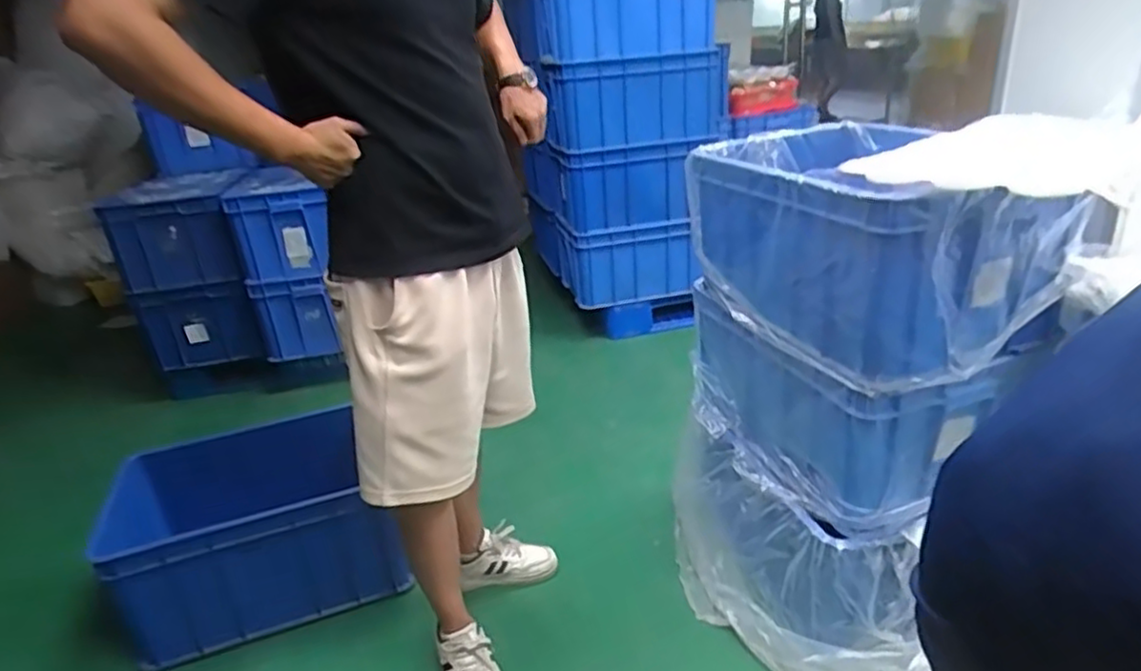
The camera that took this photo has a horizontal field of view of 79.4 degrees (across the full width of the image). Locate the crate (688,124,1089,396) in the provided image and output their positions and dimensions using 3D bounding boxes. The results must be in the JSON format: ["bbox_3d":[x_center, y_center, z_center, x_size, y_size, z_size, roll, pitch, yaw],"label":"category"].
[{"bbox_3d":[0.546,-0.193,1.330,0.423,0.312,0.666,-11,24,-11],"label":"crate"}]

